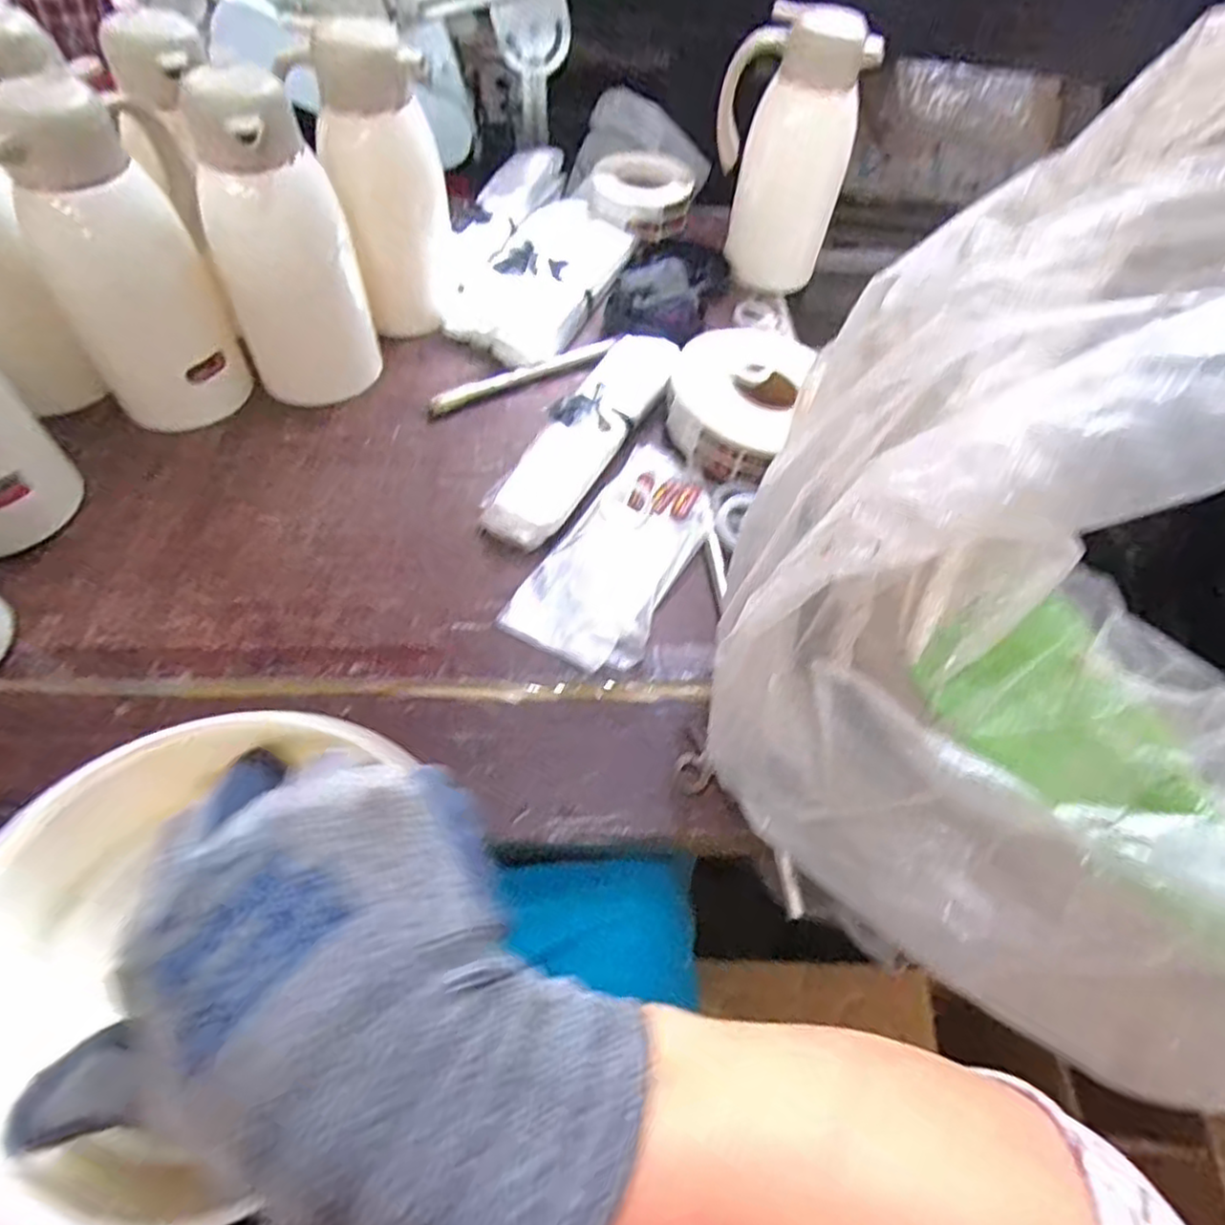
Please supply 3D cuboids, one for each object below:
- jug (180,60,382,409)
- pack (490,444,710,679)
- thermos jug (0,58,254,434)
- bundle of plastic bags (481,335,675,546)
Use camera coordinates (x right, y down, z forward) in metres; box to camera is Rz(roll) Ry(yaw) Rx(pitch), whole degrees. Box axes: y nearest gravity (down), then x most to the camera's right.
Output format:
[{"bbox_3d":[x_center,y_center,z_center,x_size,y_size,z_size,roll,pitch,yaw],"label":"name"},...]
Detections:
[{"bbox_3d":[-0.337,-0.373,0.708,0.136,0.272,0.143,-18,59,-16],"label":"jug"},{"bbox_3d":[0.011,-0.061,0.683,0.124,0.012,0.265,24,57,12],"label":"pack"},{"bbox_3d":[-0.465,-0.340,0.675,0.144,0.288,0.171,-22,60,-18],"label":"thermos jug"},{"bbox_3d":[-0.028,-0.194,0.750,0.087,0.044,0.321,26,58,13],"label":"bundle of plastic bags"}]

